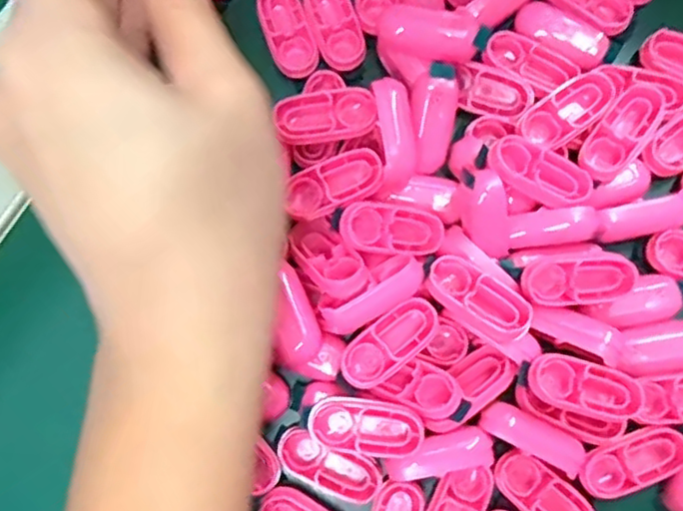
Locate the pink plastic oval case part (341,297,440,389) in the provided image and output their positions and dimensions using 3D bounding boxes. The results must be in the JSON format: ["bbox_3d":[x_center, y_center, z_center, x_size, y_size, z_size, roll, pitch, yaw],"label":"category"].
[{"bbox_3d":[0.015,0.027,0.199,0.033,0.009,0.015,-39,82,-6],"label":"pink plastic oval case part"}]

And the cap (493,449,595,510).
[{"bbox_3d":[0.064,0.077,0.205,0.035,0.011,0.015,40,83,7],"label":"cap"}]

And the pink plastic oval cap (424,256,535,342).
[{"bbox_3d":[0.042,0.013,0.199,0.033,0.009,0.015,34,82,6],"label":"pink plastic oval cap"}]

